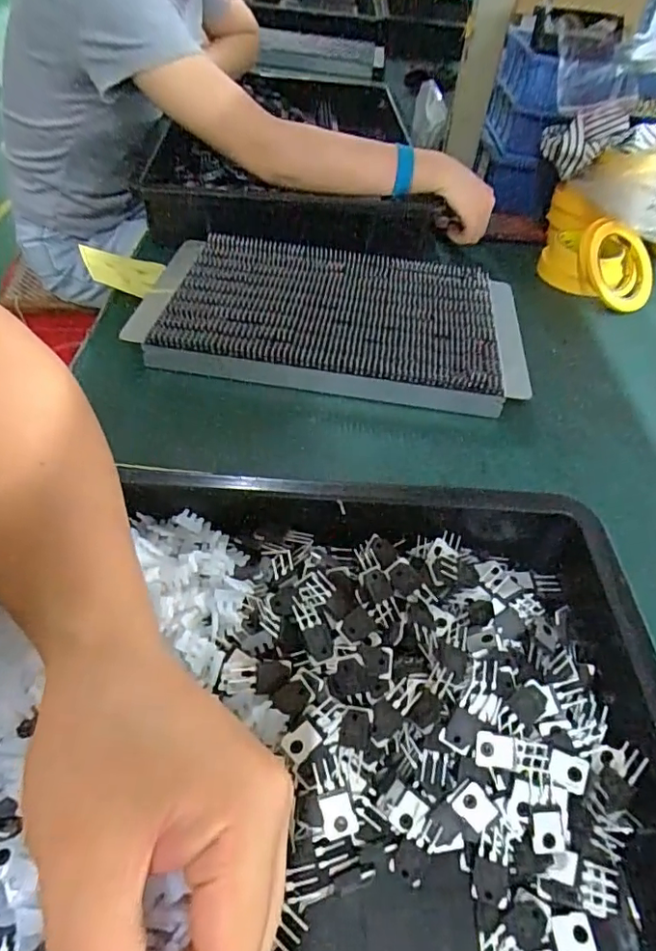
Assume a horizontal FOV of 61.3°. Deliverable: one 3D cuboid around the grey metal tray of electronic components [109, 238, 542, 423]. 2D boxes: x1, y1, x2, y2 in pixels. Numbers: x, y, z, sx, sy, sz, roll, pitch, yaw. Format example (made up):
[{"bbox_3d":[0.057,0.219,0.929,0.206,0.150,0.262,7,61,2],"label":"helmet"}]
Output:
[{"bbox_3d":[0.007,-0.166,0.576,0.364,0.046,0.220,9,47,3],"label":"grey metal tray of electronic components"}]

